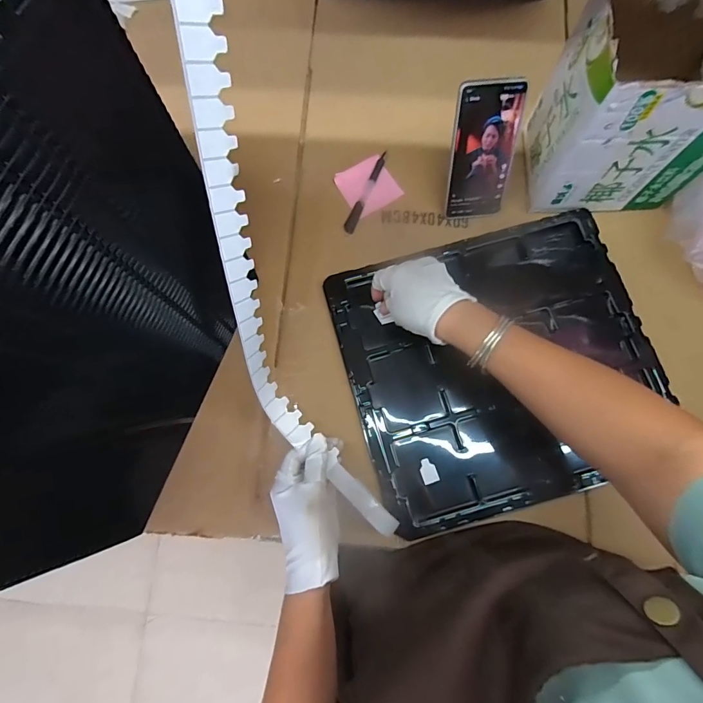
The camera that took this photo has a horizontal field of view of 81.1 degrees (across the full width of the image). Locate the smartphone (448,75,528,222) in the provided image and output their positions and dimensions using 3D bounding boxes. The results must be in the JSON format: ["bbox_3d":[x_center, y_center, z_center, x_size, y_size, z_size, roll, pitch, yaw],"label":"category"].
[{"bbox_3d":[0.163,-0.242,0.506,0.078,0.160,0.007,-3,49,3],"label":"smartphone"}]

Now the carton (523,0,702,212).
[{"bbox_3d":[0.333,-0.288,0.480,0.190,0.194,0.158,-2,78,0],"label":"carton"}]

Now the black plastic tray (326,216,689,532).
[{"bbox_3d":[0.186,0.012,0.516,0.369,0.025,0.336,-16,78,-2],"label":"black plastic tray"}]

